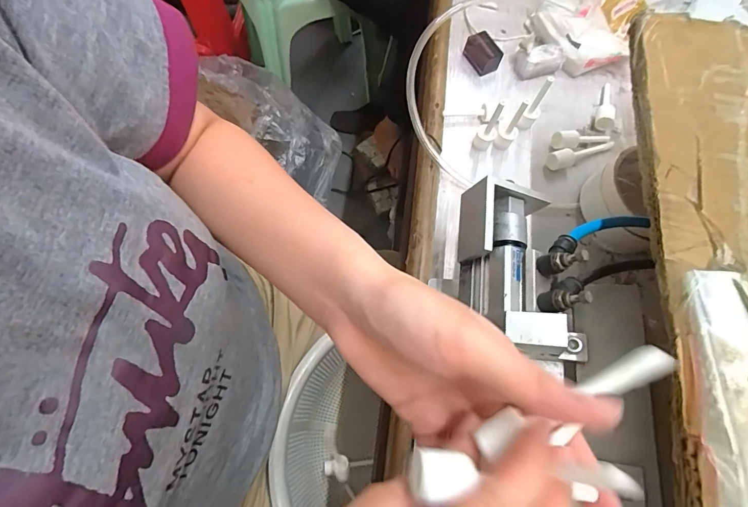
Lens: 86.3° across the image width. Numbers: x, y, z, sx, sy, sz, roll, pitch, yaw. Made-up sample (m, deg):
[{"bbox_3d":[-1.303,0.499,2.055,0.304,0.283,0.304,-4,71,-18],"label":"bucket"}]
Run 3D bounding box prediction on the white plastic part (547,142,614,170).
[{"bbox_3d":[0.215,-0.103,0.408,0.078,0.016,0.017,-17,72,-8],"label":"white plastic part"}]

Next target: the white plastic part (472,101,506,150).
[{"bbox_3d":[0.111,-0.124,0.385,0.015,0.060,0.019,-37,75,-13],"label":"white plastic part"}]

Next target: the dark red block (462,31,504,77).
[{"bbox_3d":[0.121,-0.223,0.445,0.024,0.023,0.042,-23,73,-10],"label":"dark red block"}]

